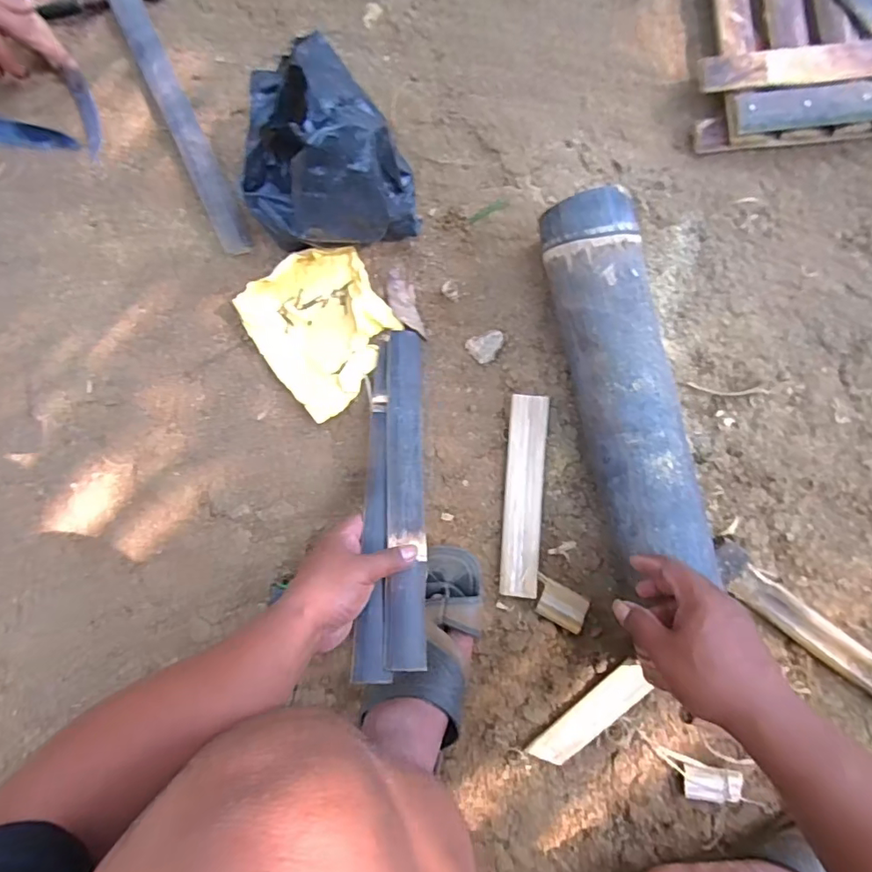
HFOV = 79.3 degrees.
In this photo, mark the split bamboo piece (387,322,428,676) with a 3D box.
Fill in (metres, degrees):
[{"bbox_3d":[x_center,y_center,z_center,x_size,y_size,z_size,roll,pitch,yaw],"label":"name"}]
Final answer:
[{"bbox_3d":[-0.030,0.047,0.530,0.037,0.018,0.342,-4,69,4],"label":"split bamboo piece"}]

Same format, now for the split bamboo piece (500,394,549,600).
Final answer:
[{"bbox_3d":[0.094,0.063,0.562,0.041,0.006,0.210,3,89,4],"label":"split bamboo piece"}]

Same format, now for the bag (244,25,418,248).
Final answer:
[{"bbox_3d":[-0.121,-0.291,0.540,0.167,0.146,0.178,-18,85,3],"label":"bag"}]

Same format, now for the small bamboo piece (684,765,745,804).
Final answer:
[{"bbox_3d":[0.283,0.355,0.531,0.061,0.014,0.031,6,87,5],"label":"small bamboo piece"}]

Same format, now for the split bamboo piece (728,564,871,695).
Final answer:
[{"bbox_3d":[0.403,0.214,0.525,0.240,0.021,0.035,36,90,6],"label":"split bamboo piece"}]

